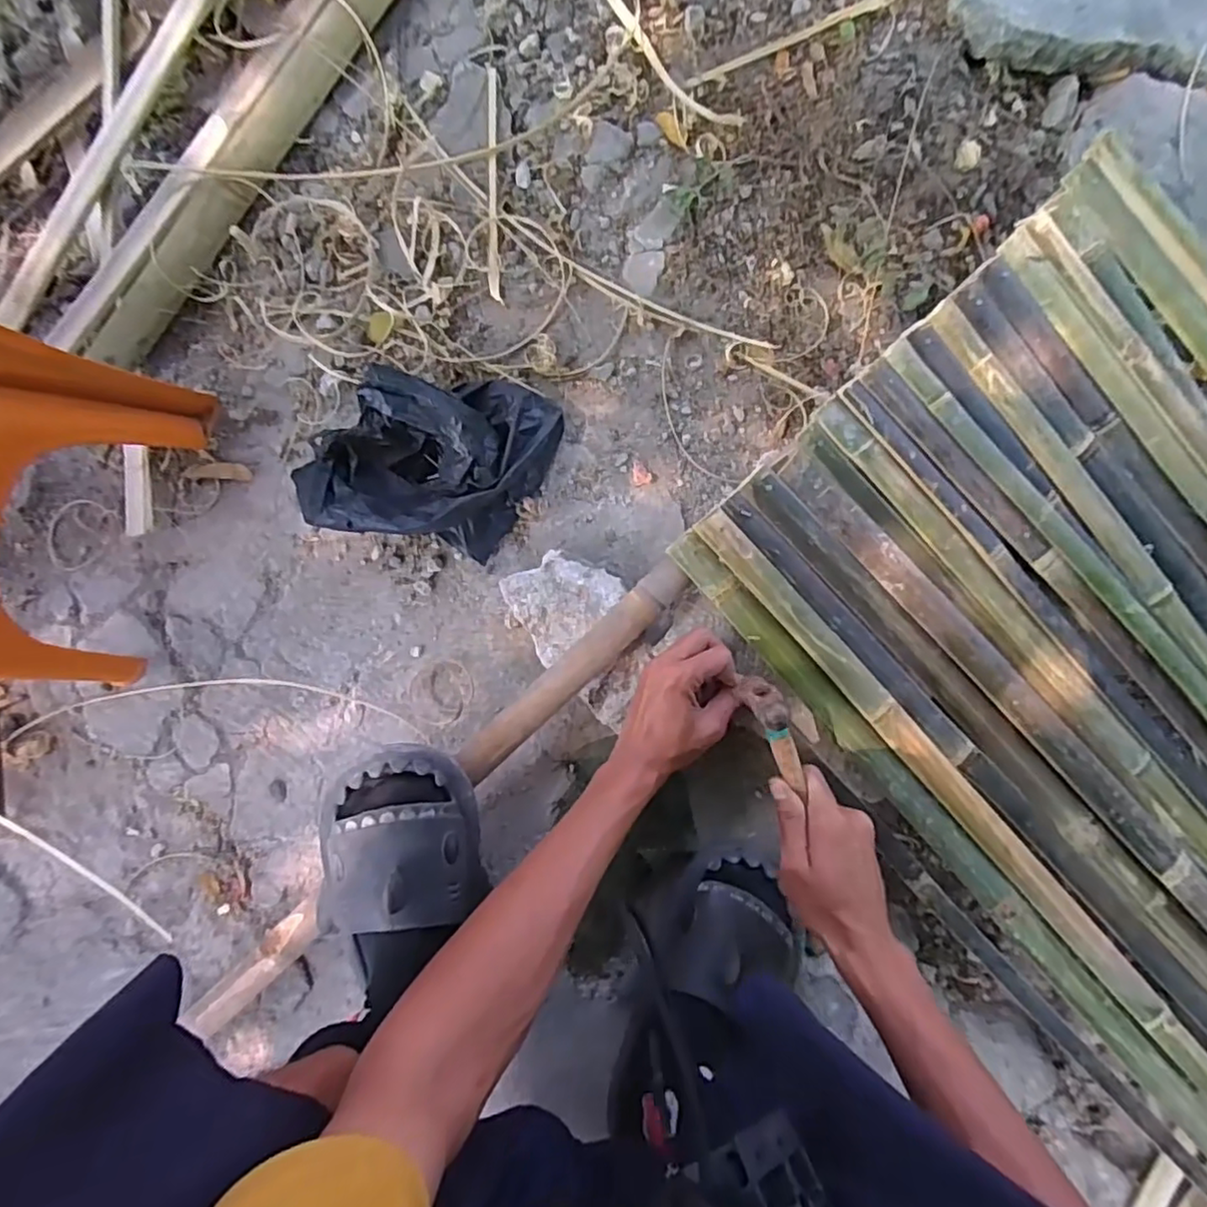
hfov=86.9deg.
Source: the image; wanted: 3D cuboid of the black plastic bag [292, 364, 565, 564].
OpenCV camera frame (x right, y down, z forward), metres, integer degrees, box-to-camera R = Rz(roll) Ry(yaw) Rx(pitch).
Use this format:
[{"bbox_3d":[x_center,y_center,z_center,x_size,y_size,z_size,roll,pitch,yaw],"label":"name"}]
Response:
[{"bbox_3d":[-0.163,-0.139,0.580,0.221,0.107,0.166,11,89,-1],"label":"black plastic bag"}]

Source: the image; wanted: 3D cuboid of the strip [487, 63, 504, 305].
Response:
[{"bbox_3d":[-0.108,-0.410,0.629,0.012,0.005,0.208,0,99,-3],"label":"strip"}]

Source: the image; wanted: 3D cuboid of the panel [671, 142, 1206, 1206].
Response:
[{"bbox_3d":[0.599,0.116,0.608,0.687,0.062,0.964,-34,93,-3],"label":"panel"}]

